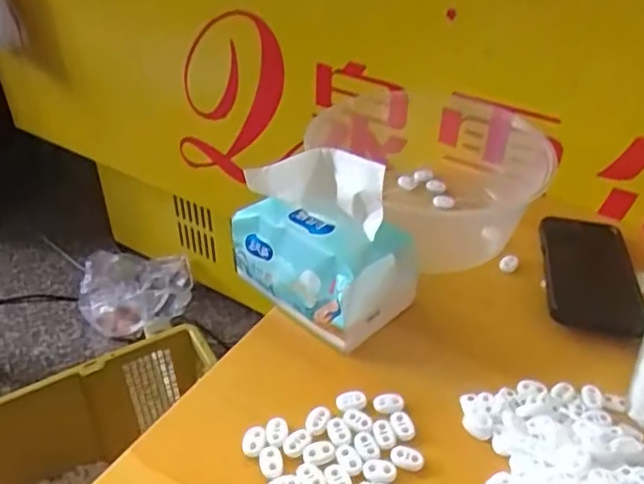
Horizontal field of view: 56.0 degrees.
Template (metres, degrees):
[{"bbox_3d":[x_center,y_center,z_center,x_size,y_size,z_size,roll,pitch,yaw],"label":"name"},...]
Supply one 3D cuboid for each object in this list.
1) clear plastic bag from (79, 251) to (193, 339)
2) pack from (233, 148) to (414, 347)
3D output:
[{"bbox_3d":[-0.394,0.095,1.295,0.223,0.110,0.204,-8,39,-11],"label":"clear plastic bag"},{"bbox_3d":[-0.001,-0.005,0.517,0.144,0.134,0.091,32,48,33],"label":"pack"}]

